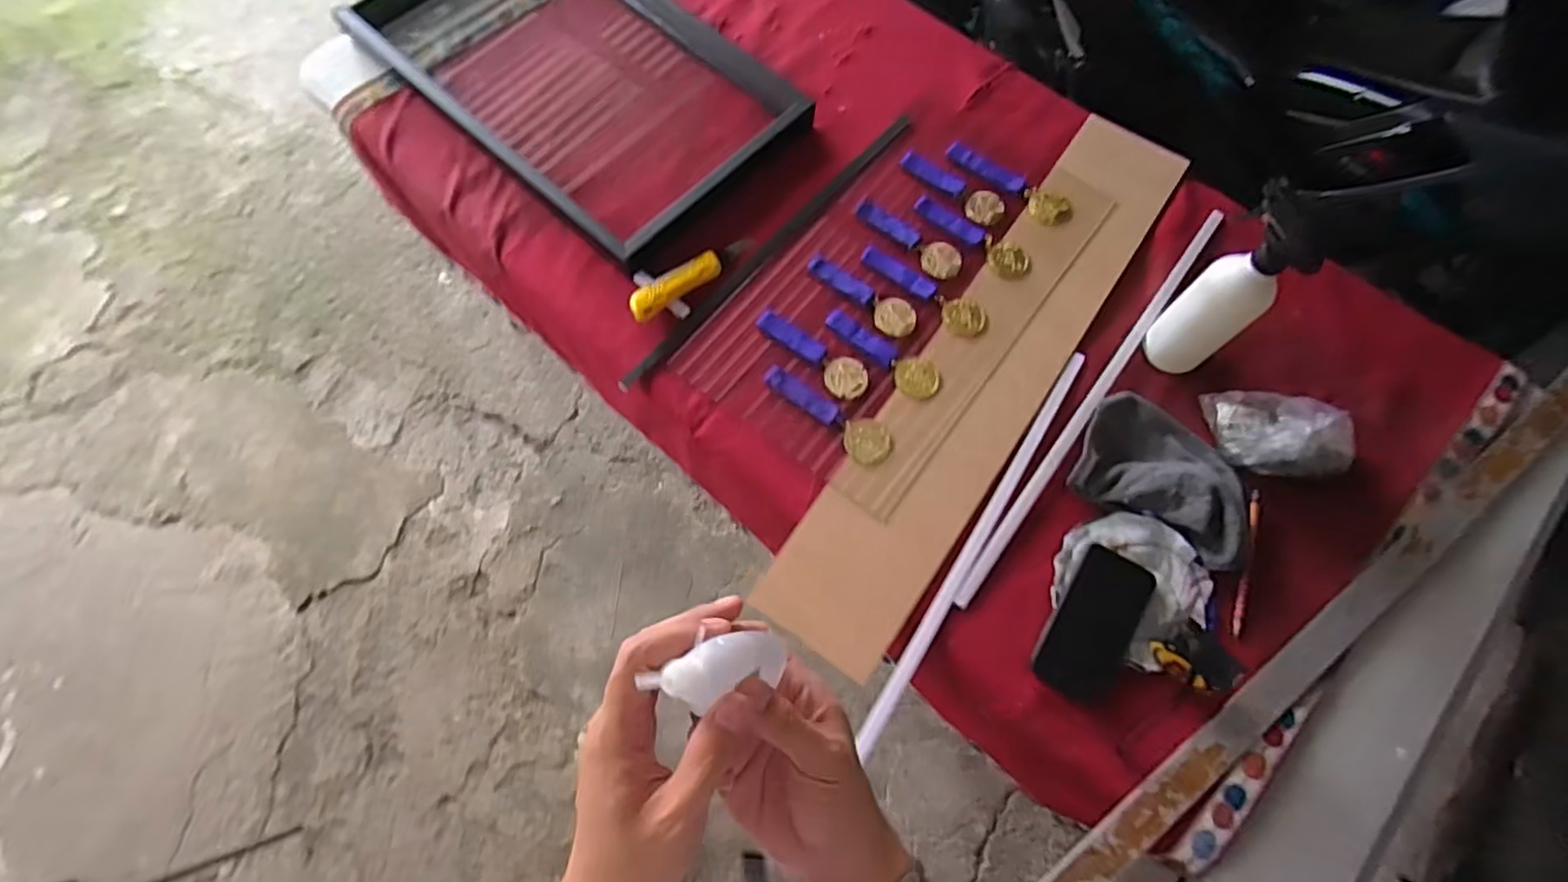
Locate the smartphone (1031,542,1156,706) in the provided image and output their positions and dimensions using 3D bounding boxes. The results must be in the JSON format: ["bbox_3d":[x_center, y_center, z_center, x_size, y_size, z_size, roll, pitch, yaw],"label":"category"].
[{"bbox_3d":[0.312,0.182,0.689,0.072,0.007,0.151,31,76,15],"label":"smartphone"}]

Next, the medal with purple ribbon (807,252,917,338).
[{"bbox_3d":[0.093,-0.182,0.824,0.154,0.011,0.047,42,72,13],"label":"medal with purple ribbon"}]

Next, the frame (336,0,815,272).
[{"bbox_3d":[-0.278,-0.521,0.928,0.599,0.054,0.371,40,72,13],"label":"frame"}]

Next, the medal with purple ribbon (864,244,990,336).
[{"bbox_3d":[0.170,-0.187,0.827,0.171,0.008,0.053,42,72,13],"label":"medal with purple ribbon"}]

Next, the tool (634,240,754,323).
[{"bbox_3d":[-0.112,-0.199,0.822,0.172,0.024,0.036,-38,74,-16],"label":"tool"}]

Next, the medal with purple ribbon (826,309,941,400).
[{"bbox_3d":[0.115,-0.105,0.793,0.152,0.007,0.043,42,72,13],"label":"medal with purple ribbon"}]

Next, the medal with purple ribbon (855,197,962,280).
[{"bbox_3d":[0.154,-0.257,0.849,0.151,0.015,0.049,37,71,12],"label":"medal with purple ribbon"}]

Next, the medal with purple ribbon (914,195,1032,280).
[{"bbox_3d":[0.234,-0.258,0.853,0.162,0.007,0.047,38,72,12],"label":"medal with purple ribbon"}]

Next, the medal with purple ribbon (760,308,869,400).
[{"bbox_3d":[0.034,-0.108,0.799,0.051,0.017,0.156,-40,75,-16],"label":"medal with purple ribbon"}]

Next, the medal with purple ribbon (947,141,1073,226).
[{"bbox_3d":[0.291,-0.338,0.886,0.177,0.008,0.054,42,72,13],"label":"medal with purple ribbon"}]

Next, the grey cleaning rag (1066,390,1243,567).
[{"bbox_3d":[0.413,0.033,0.735,0.179,0.040,0.139,34,72,10],"label":"grey cleaning rag"}]

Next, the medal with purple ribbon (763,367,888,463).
[{"bbox_3d":[0.048,-0.034,0.766,0.163,0.009,0.051,37,71,12],"label":"medal with purple ribbon"}]

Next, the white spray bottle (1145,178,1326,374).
[{"bbox_3d":[0.455,-0.152,0.704,0.067,0.221,0.063,28,71,8],"label":"white spray bottle"}]

